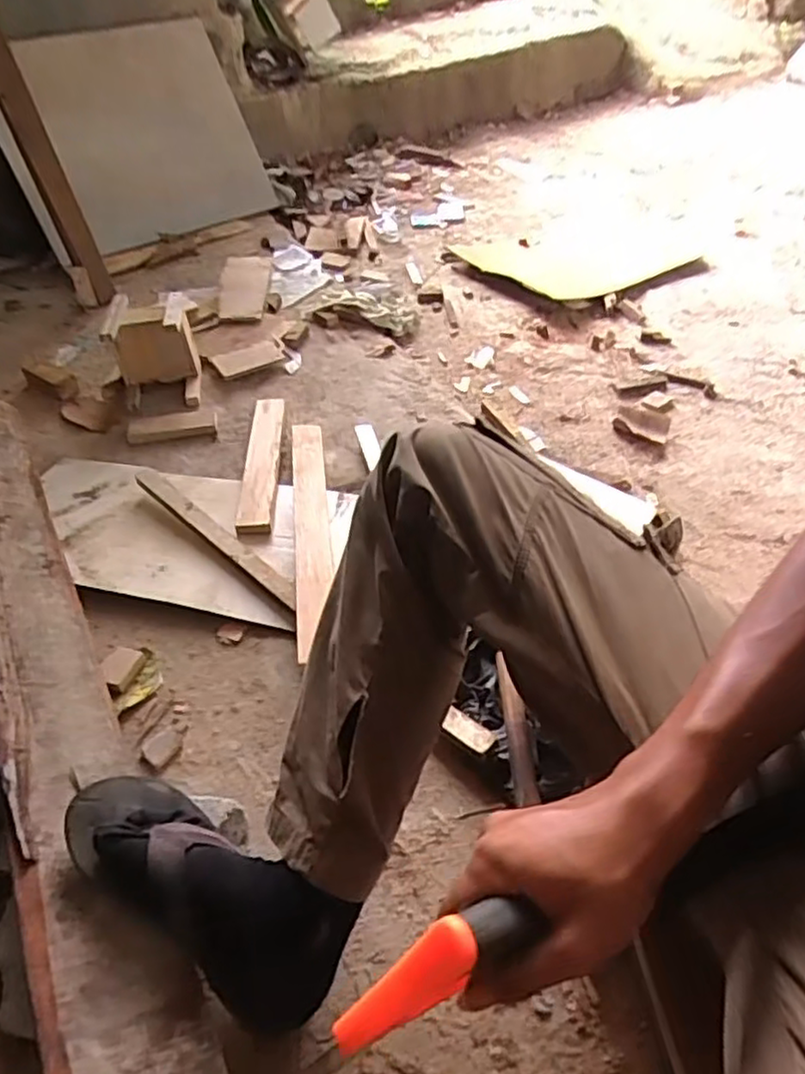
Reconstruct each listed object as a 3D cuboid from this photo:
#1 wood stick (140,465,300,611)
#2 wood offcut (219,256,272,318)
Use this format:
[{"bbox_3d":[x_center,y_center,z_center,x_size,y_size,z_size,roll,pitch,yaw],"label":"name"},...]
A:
[{"bbox_3d":[-0.289,-0.014,1.018,0.396,0.025,0.037,34,56,30],"label":"wood stick"},{"bbox_3d":[-0.355,-0.570,1.545,0.106,0.019,0.283,-2,51,-7],"label":"wood offcut"}]

